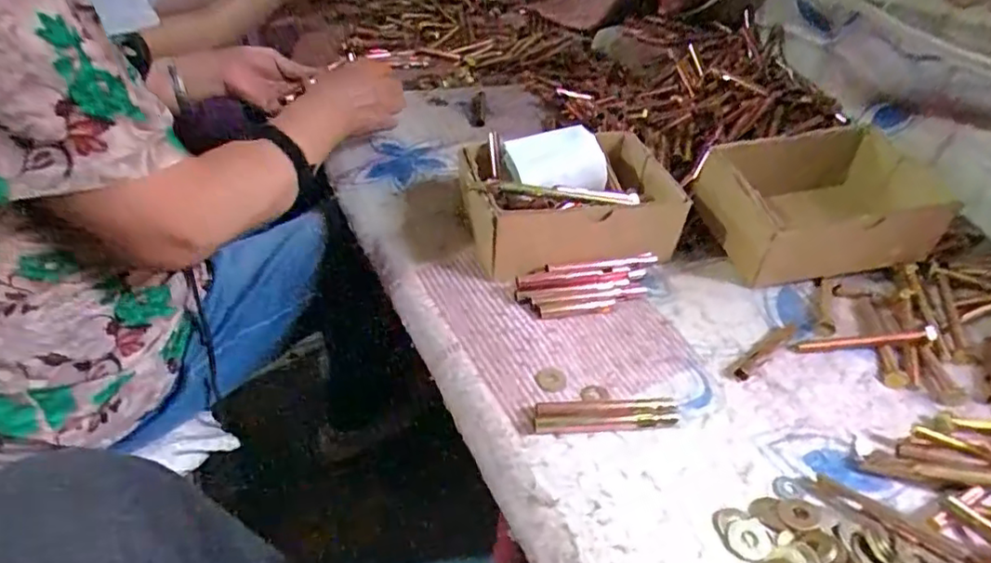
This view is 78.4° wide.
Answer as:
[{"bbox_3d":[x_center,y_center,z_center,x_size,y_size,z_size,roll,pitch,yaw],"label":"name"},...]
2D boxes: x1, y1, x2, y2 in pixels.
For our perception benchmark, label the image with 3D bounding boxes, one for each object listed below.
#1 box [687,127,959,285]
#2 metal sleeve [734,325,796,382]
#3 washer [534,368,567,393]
[{"bbox_3d":[0.308,-0.069,0.584,0.186,0.098,0.137,-4,38,-10],"label":"box"},{"bbox_3d":[0.219,0.056,0.491,0.083,0.007,0.013,-27,47,-34],"label":"metal sleeve"},{"bbox_3d":[0.042,0.075,0.463,0.023,0.004,0.023,2,37,-2],"label":"washer"}]

